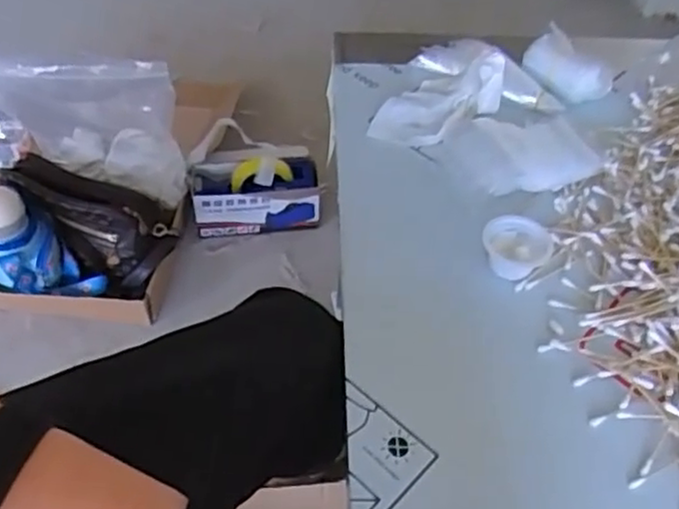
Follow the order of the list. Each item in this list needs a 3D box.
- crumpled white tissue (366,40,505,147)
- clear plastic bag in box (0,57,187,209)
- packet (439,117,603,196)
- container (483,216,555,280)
[{"bbox_3d":[0.106,-0.171,0.655,0.100,0.058,0.138,22,52,14],"label":"crumpled white tissue"},{"bbox_3d":[-0.402,-0.201,1.032,0.324,0.279,0.091,4,50,-1],"label":"clear plastic bag in box"},{"bbox_3d":[0.167,-0.093,0.625,0.134,0.017,0.085,-2,50,-5],"label":"packet"},{"bbox_3d":[0.144,-0.007,0.548,0.049,0.024,0.049,2,50,-2],"label":"container"}]

